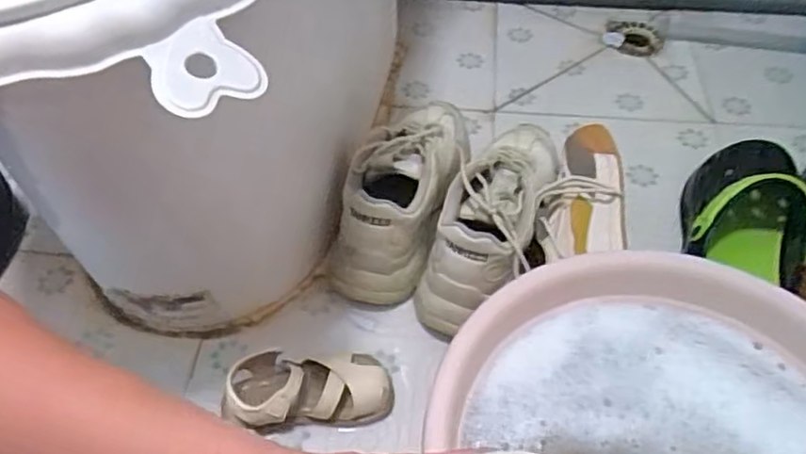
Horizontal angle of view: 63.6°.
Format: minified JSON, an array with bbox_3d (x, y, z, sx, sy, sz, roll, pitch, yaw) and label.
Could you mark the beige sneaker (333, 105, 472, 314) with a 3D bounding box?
[{"bbox_3d":[0.002,-0.050,0.732,0.096,0.117,0.269,14,51,12],"label":"beige sneaker"}]

